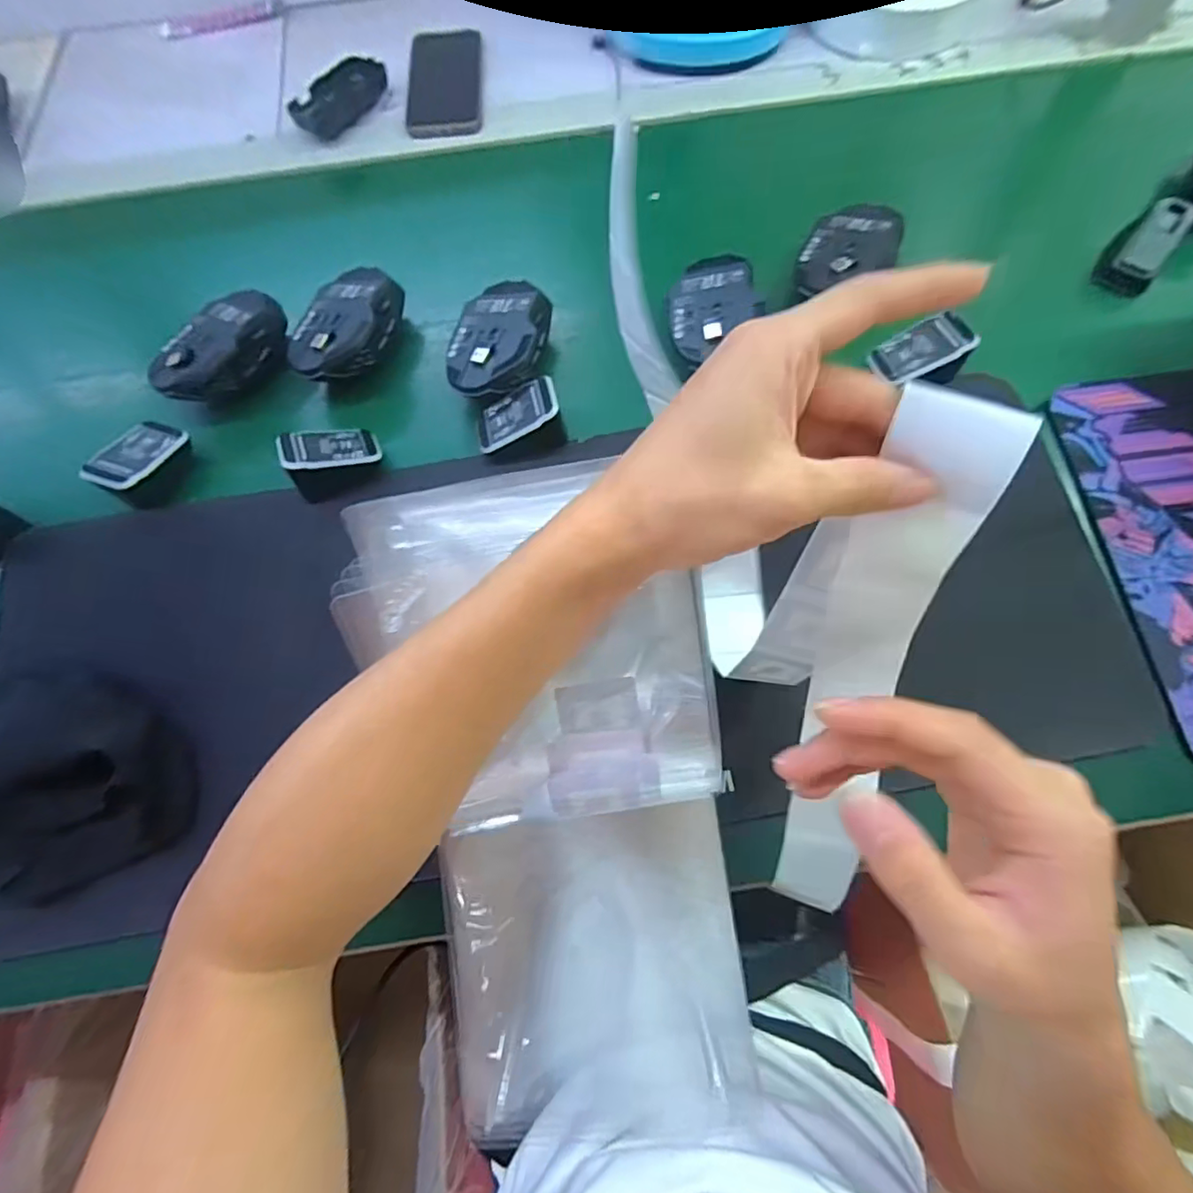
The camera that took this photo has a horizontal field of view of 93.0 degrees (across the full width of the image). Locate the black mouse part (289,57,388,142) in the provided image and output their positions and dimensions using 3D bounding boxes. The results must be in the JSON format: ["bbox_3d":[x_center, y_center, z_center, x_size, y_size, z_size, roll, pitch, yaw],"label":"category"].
[{"bbox_3d":[-0.263,-0.514,0.584,0.043,0.025,0.107,37,75,12],"label":"black mouse part"}]

